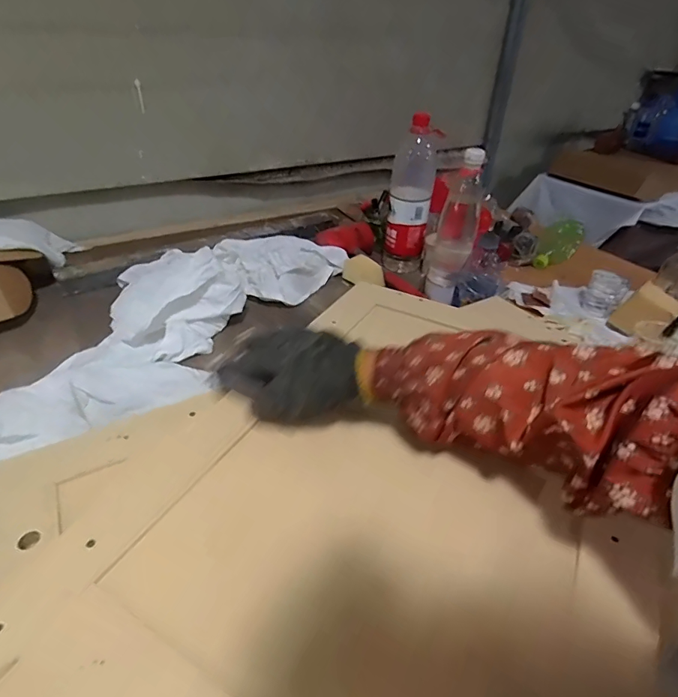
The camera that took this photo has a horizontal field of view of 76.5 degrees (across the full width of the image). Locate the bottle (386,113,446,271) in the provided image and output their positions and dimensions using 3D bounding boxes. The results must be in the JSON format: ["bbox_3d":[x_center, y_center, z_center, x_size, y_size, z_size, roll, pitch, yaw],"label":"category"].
[{"bbox_3d":[0.151,-0.308,0.918,0.090,0.306,0.080,11,37,10],"label":"bottle"}]

